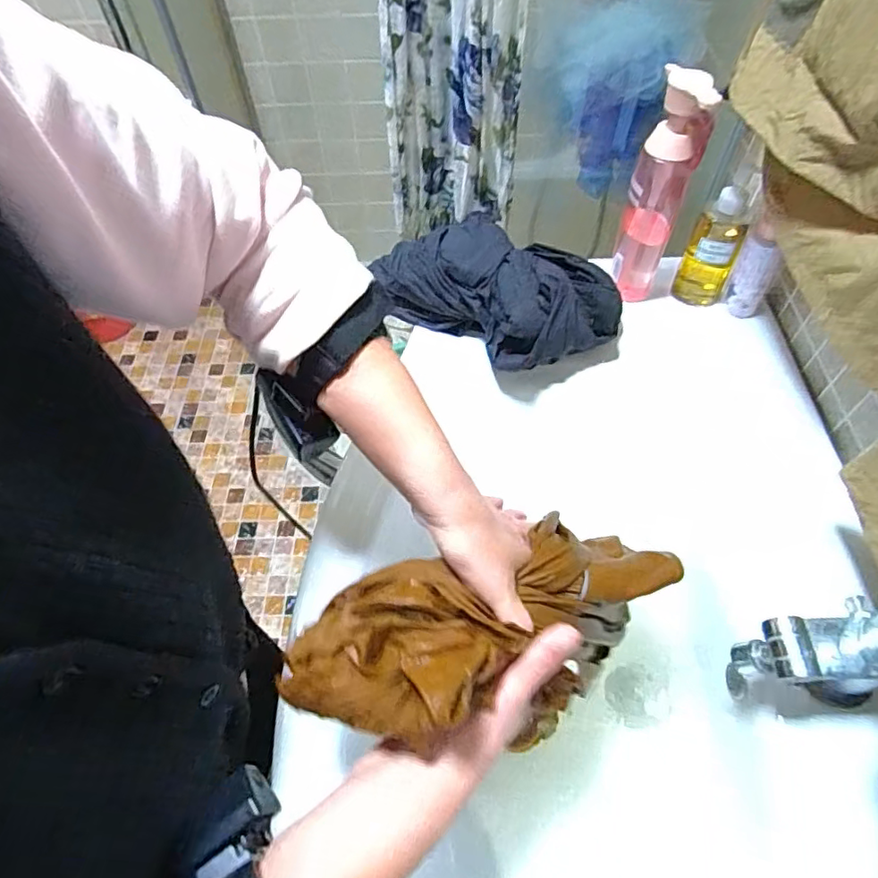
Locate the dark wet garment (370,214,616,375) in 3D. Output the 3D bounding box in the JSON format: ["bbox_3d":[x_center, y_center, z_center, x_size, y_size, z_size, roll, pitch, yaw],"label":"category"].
[{"bbox_3d":[0.063,-0.161,0.629,0.249,0.088,0.139,33,63,21],"label":"dark wet garment"}]

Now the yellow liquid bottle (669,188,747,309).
[{"bbox_3d":[0.310,-0.218,0.645,0.053,0.135,0.058,21,60,15],"label":"yellow liquid bottle"}]

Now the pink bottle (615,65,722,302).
[{"bbox_3d":[0.229,-0.254,0.604,0.057,0.229,0.059,19,59,14],"label":"pink bottle"}]

